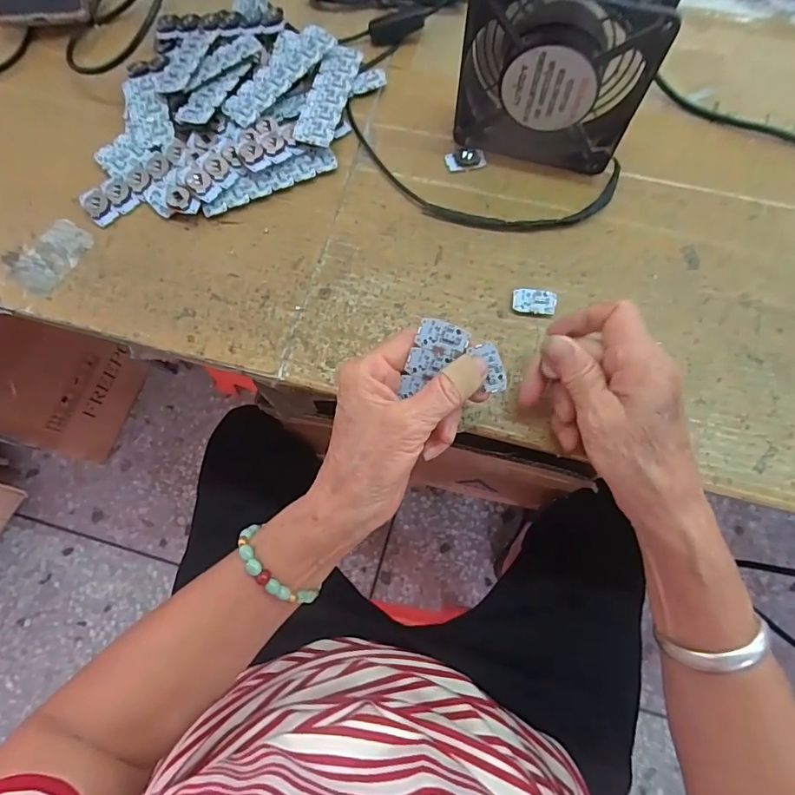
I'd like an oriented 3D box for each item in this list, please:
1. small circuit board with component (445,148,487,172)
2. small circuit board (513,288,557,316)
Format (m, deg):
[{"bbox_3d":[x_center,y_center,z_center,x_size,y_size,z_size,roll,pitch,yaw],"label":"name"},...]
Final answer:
[{"bbox_3d":[0.053,-0.183,0.373,0.029,0.004,0.018,-10,74,-2],"label":"small circuit board with component"},{"bbox_3d":[0.097,-0.068,0.342,0.030,0.005,0.020,8,74,3],"label":"small circuit board"}]

